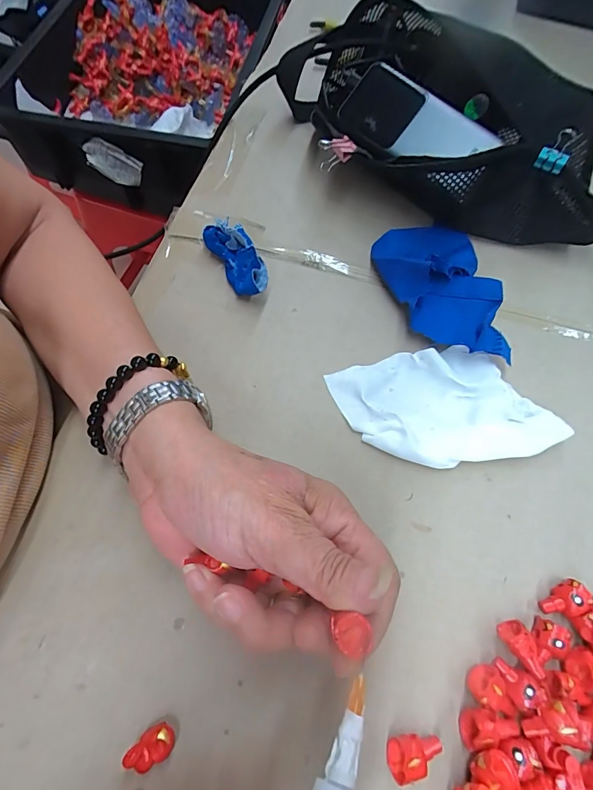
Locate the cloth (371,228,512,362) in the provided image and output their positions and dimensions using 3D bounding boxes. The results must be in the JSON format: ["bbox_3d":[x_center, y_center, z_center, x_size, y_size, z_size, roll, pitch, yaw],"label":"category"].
[{"bbox_3d":[0.102,-0.082,0.289,0.079,0.029,0.127,-1,66,-4],"label":"cloth"}]

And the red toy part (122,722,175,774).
[{"bbox_3d":[-0.066,0.161,0.183,0.022,0.011,0.013,-33,72,-16],"label":"red toy part"}]

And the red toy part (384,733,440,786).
[{"bbox_3d":[0.056,0.169,0.187,0.026,0.013,0.016,-1,66,-4],"label":"red toy part"}]

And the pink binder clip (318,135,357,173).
[{"bbox_3d":[0.030,-0.182,0.301,0.026,0.022,0.017,10,66,1],"label":"pink binder clip"}]

